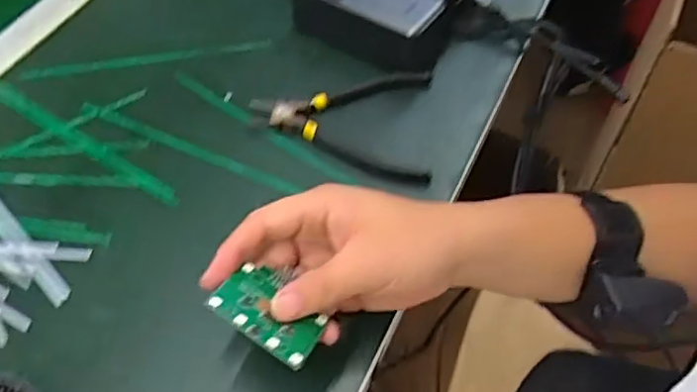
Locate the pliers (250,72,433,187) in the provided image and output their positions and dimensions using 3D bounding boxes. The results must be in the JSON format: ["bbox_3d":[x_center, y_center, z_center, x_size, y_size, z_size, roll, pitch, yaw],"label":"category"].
[{"bbox_3d":[-0.007,-0.061,0.506,0.142,0.009,0.113,4,53,3],"label":"pliers"}]

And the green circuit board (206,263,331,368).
[{"bbox_3d":[-0.042,0.062,0.350,0.059,0.006,0.051,31,31,4],"label":"green circuit board"}]

